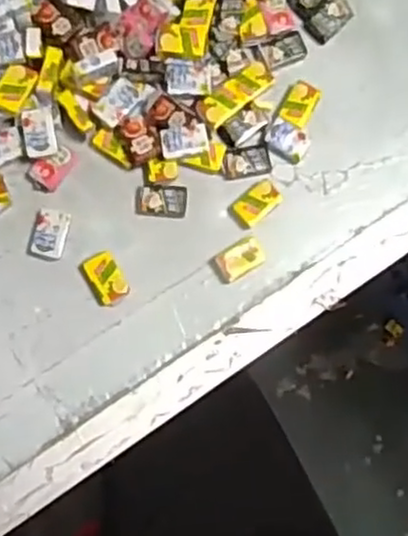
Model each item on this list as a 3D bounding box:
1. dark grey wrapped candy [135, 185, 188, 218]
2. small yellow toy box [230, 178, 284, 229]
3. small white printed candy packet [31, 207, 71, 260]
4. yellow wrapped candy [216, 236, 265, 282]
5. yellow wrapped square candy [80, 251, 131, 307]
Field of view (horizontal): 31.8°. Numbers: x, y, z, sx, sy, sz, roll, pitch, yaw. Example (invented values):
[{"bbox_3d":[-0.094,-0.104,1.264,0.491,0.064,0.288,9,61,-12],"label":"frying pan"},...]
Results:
[{"bbox_3d":[-0.024,-0.038,0.404,0.029,0.007,0.017,3,82,-5],"label":"dark grey wrapped candy"},{"bbox_3d":[0.031,-0.038,0.409,0.029,0.004,0.018,-39,87,-9],"label":"small yellow toy box"},{"bbox_3d":[-0.085,-0.019,0.397,0.019,0.009,0.027,12,81,-3],"label":"small white printed candy packet"},{"bbox_3d":[0.021,-0.005,0.406,0.026,0.004,0.017,-28,86,-8],"label":"yellow wrapped candy"},{"bbox_3d":[-0.055,0.006,0.396,0.018,0.009,0.029,-31,86,-8],"label":"yellow wrapped square candy"}]

